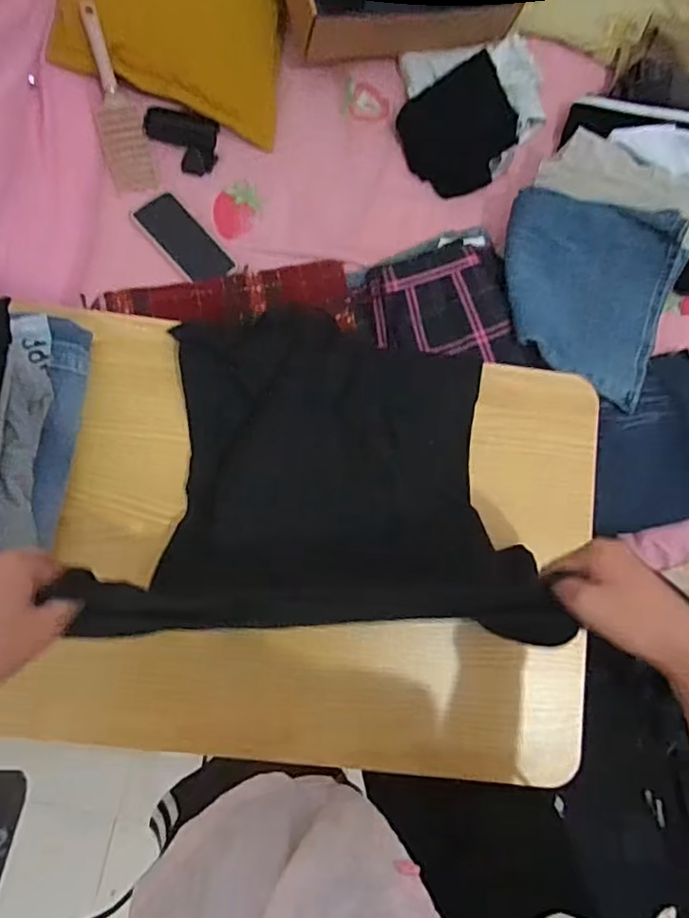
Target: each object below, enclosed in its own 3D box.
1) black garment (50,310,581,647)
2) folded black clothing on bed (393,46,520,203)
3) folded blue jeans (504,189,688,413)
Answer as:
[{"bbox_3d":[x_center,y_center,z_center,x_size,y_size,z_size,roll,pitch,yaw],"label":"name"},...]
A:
[{"bbox_3d":[-0.019,0.003,0.532,0.386,0.117,0.277,1,87,-2],"label":"black garment"},{"bbox_3d":[0.187,-0.522,0.941,0.170,0.067,0.161,-29,85,-8],"label":"folded black clothing on bed"},{"bbox_3d":[0.353,-0.240,0.864,0.252,0.058,0.273,13,81,-3],"label":"folded blue jeans"}]

